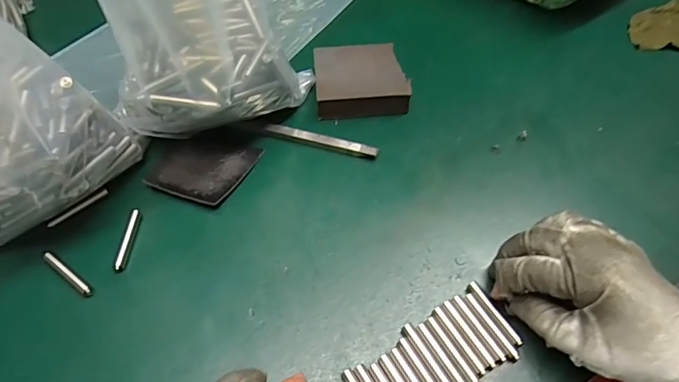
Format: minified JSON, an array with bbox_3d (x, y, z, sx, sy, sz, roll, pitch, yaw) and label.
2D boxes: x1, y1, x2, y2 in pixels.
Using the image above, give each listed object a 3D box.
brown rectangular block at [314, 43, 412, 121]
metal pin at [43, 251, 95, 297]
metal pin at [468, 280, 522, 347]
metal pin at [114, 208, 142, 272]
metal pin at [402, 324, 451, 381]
[{"bbox_3d":[0.019,-0.100,0.416,0.080,0.024,0.070,-2,56,-2],"label":"brown rectangular block"},{"bbox_3d":[-0.193,0.059,0.327,0.051,0.004,0.007,32,62,20],"label":"metal pin"},{"bbox_3d":[0.102,0.080,0.303,0.006,0.004,0.048,-25,58,-16],"label":"metal pin"},{"bbox_3d":[-0.158,0.035,0.341,0.008,0.004,0.049,3,56,1],"label":"metal pin"},{"bbox_3d":[0.056,0.104,0.287,0.007,0.004,0.048,-26,60,-17],"label":"metal pin"}]

